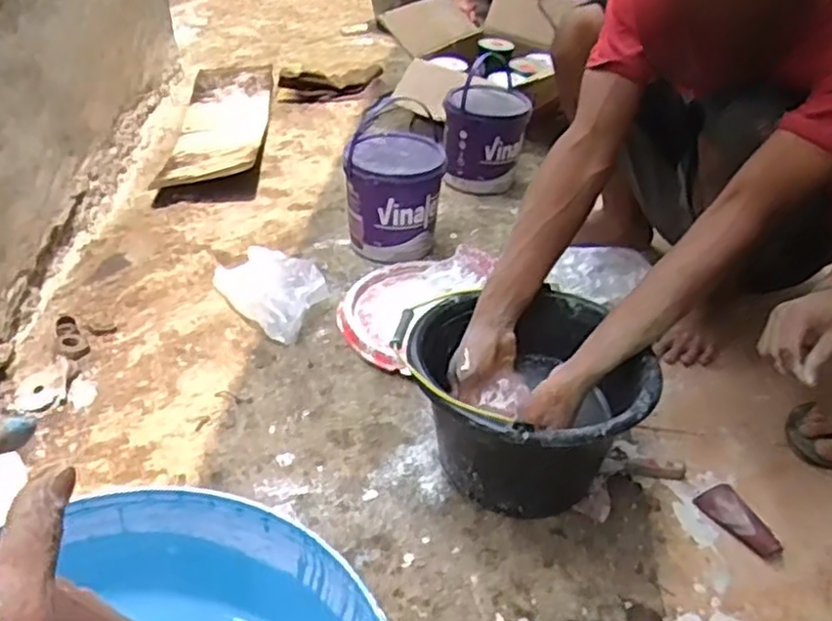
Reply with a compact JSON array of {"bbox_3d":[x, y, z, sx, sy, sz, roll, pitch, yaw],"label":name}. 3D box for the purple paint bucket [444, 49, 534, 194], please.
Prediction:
[{"bbox_3d":[0.155,-0.401,1.591,0.175,0.239,0.173,12,39,10],"label":"purple paint bucket"}]

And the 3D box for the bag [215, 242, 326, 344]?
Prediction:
[{"bbox_3d":[-0.252,-0.052,1.232,0.120,0.076,0.245,-29,48,-35],"label":"bag"}]

